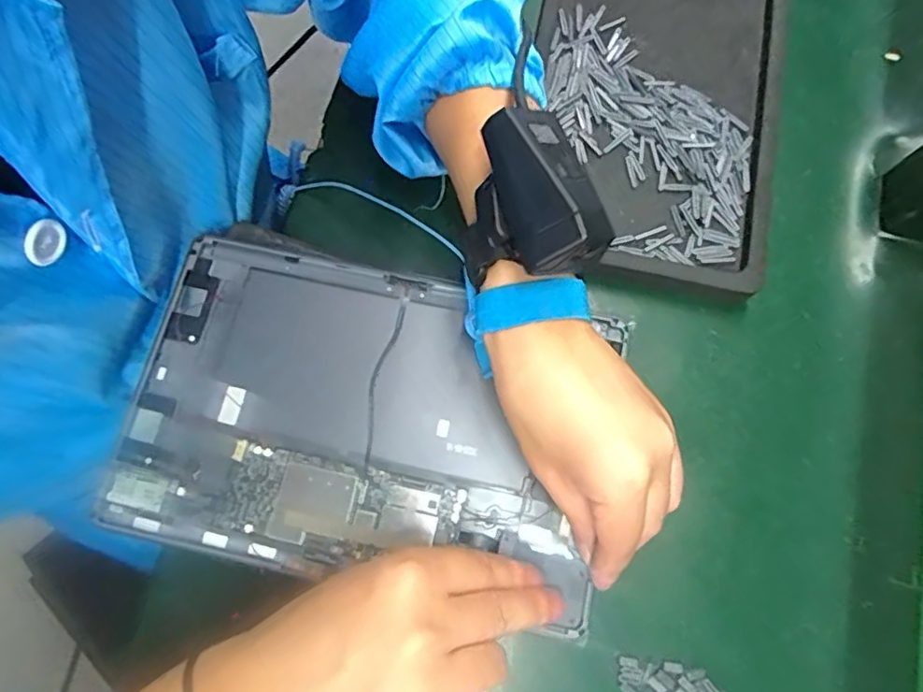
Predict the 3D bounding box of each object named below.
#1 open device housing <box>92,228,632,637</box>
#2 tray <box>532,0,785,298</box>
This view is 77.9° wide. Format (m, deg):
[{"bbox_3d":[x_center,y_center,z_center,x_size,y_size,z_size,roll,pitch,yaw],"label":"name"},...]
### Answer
[{"bbox_3d":[-0.050,0.037,0.308,0.250,0.010,0.167,13,75,4],"label":"open device housing"},{"bbox_3d":[0.120,-0.162,0.366,0.149,0.022,0.261,10,75,4],"label":"tray"}]

